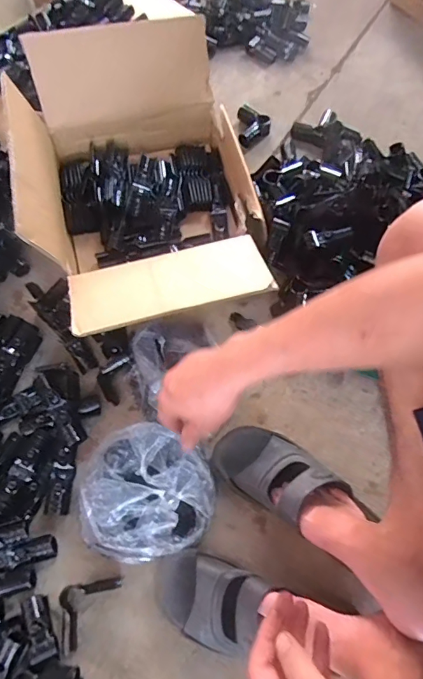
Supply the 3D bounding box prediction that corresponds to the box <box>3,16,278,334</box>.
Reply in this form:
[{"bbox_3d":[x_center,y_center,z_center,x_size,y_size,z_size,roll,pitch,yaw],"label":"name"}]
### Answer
[{"bbox_3d":[-0.106,-0.258,0.756,0.356,0.211,0.513,-10,65,-2],"label":"box"}]

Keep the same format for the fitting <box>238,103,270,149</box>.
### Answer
[{"bbox_3d":[0.095,-0.468,1.000,0.070,0.032,0.105,-1,65,2],"label":"fitting"}]

